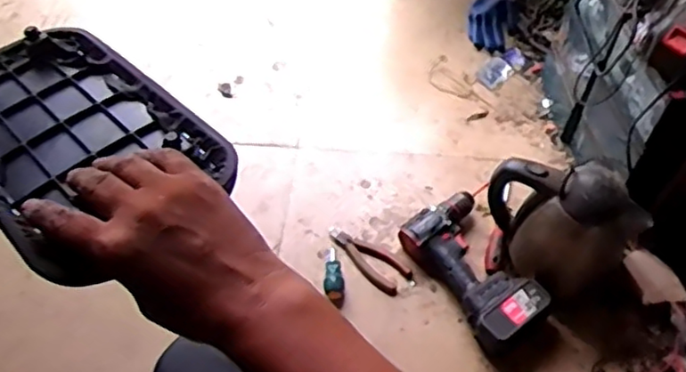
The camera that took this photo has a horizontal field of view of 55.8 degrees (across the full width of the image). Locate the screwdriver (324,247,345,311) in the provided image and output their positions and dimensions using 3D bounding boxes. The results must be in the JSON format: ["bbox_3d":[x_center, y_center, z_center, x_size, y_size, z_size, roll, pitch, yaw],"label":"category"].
[{"bbox_3d":[-0.014,0.143,1.024,0.030,0.026,0.100,-5,58,1],"label":"screwdriver"}]

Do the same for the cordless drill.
[{"bbox_3d":[0.206,0.120,0.994,0.142,0.075,0.240,-31,61,-15],"label":"cordless drill"}]

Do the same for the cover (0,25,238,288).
[{"bbox_3d":[-0.219,-0.044,0.521,0.159,0.038,0.305,-35,51,-23],"label":"cover"}]

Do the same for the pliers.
[{"bbox_3d":[0.037,0.114,1.048,0.154,0.010,0.057,36,67,23],"label":"pliers"}]

